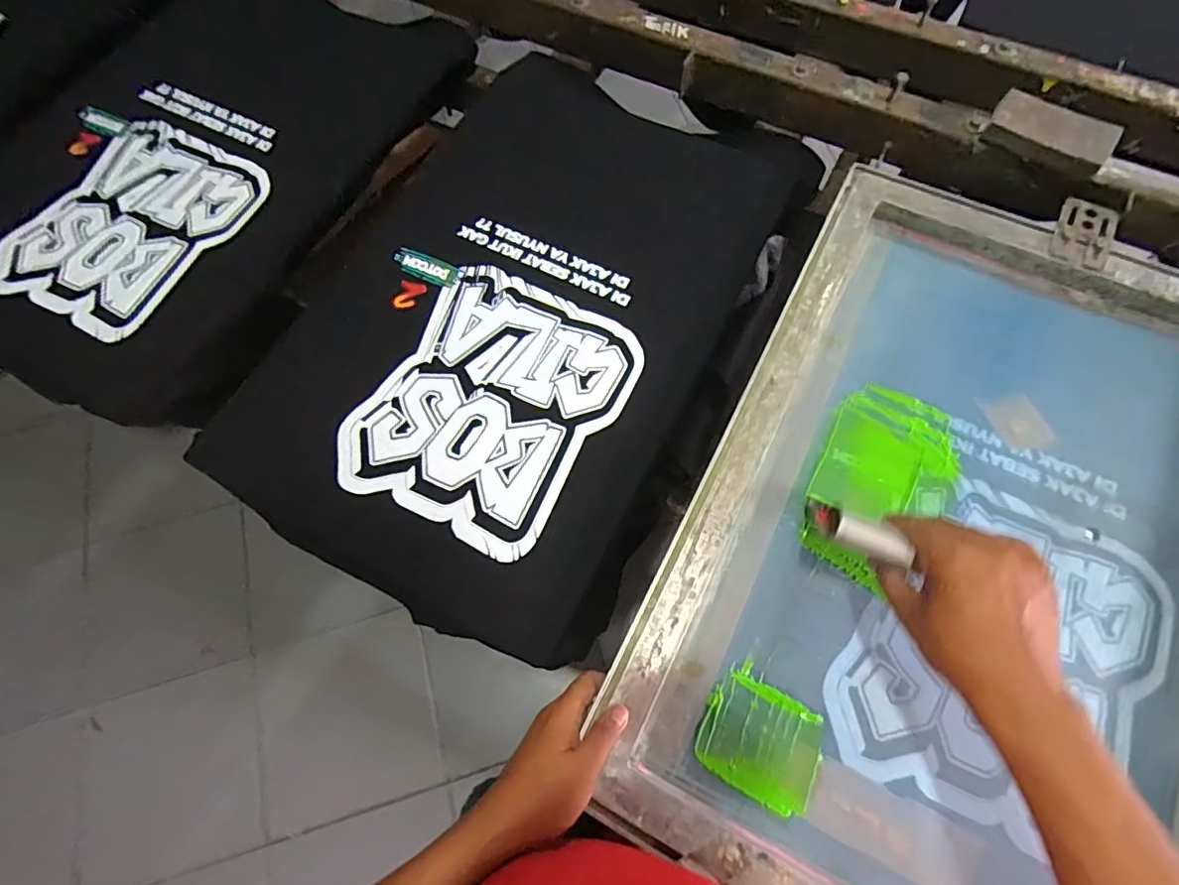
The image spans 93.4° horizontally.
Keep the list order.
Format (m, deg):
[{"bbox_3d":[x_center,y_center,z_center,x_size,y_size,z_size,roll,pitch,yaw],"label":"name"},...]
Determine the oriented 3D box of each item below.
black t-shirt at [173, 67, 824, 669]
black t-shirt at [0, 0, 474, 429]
[{"bbox_3d":[-0.058,-0.142,0.605,0.421,0.062,0.643,25,72,11],"label":"black t-shirt"},{"bbox_3d":[-0.490,-0.364,0.703,0.424,0.107,0.658,22,72,10],"label":"black t-shirt"}]

